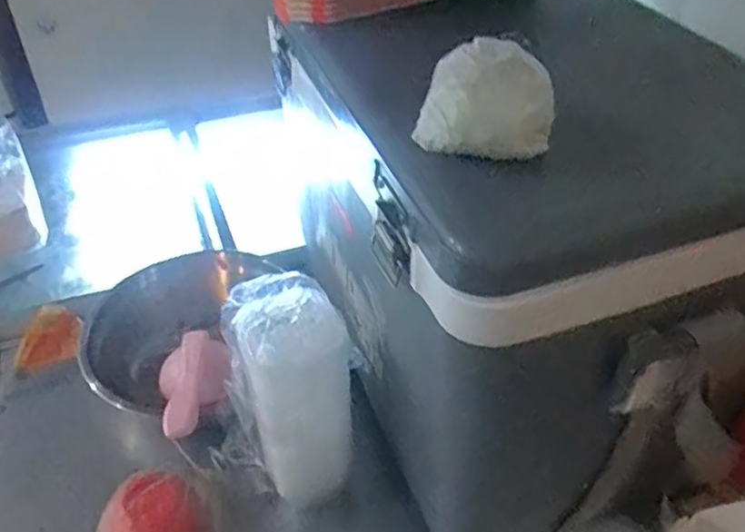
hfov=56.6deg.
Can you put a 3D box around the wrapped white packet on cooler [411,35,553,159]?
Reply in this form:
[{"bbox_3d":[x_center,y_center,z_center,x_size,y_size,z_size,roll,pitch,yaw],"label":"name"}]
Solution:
[{"bbox_3d":[0.071,-0.104,0.426,0.082,0.058,0.044,-3,39,-3],"label":"wrapped white packet on cooler"}]

